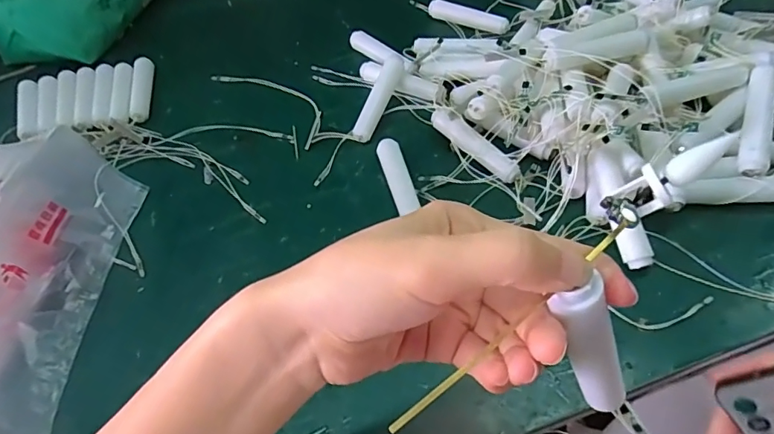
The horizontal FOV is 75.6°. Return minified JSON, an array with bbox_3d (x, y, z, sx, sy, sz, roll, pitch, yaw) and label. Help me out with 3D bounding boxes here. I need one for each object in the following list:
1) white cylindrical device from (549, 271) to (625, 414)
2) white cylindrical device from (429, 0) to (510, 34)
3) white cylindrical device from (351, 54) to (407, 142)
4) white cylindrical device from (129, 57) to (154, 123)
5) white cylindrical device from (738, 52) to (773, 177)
[{"bbox_3d":[0.079,0.051,0.189,0.013,0.085,0.013,4,50,35],"label":"white cylindrical device"},{"bbox_3d":[0.086,-0.214,0.530,0.088,0.013,0.012,22,58,21],"label":"white cylindrical device"},{"bbox_3d":[-0.006,-0.110,0.459,0.016,0.015,0.092,19,73,19],"label":"white cylindrical device"},{"bbox_3d":[-0.256,-0.133,0.518,0.017,0.015,0.093,-10,53,-2],"label":"white cylindrical device"},{"bbox_3d":[0.276,-0.079,0.370,0.019,0.013,0.103,13,75,15],"label":"white cylindrical device"}]

